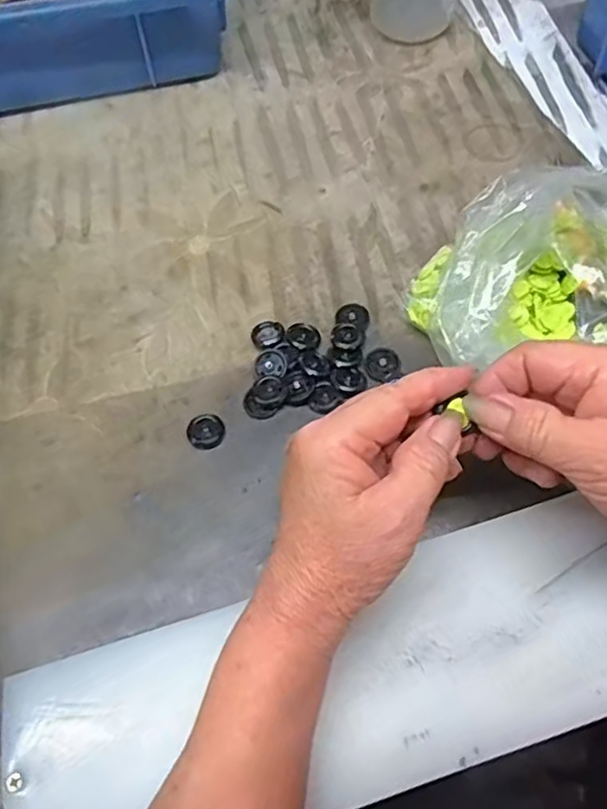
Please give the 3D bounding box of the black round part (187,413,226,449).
[{"bbox_3d":[-0.053,0.015,0.350,0.020,0.006,0.018,-27,65,-11],"label":"black round part"}]

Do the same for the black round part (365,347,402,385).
[{"bbox_3d":[0.046,-0.023,0.367,0.020,0.005,0.020,-1,63,2],"label":"black round part"}]

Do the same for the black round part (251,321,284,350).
[{"bbox_3d":[-0.021,-0.040,0.377,0.019,0.006,0.019,-1,63,2],"label":"black round part"}]

